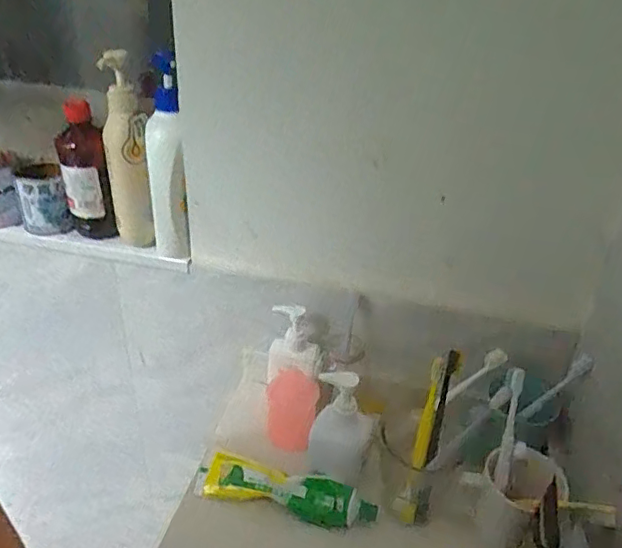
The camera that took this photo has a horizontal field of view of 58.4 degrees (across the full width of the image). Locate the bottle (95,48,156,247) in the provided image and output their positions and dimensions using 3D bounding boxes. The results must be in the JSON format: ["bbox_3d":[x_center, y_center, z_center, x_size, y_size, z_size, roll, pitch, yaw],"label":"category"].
[{"bbox_3d":[-0.231,-0.146,0.694,0.049,0.235,0.051,-14,36,-25],"label":"bottle"}]

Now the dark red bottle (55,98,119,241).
[{"bbox_3d":[-0.297,-0.130,0.729,0.054,0.173,0.063,-16,37,-28],"label":"dark red bottle"}]

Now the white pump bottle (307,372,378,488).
[{"bbox_3d":[0.035,0.164,0.606,0.071,0.116,0.055,6,32,4],"label":"white pump bottle"}]

